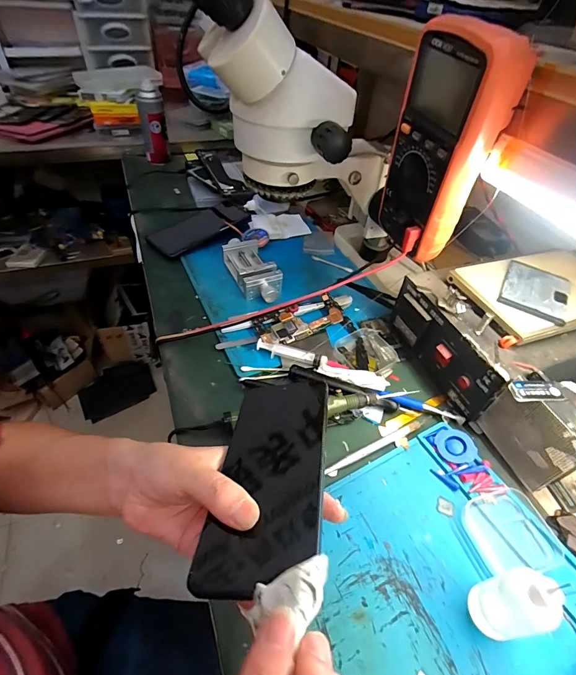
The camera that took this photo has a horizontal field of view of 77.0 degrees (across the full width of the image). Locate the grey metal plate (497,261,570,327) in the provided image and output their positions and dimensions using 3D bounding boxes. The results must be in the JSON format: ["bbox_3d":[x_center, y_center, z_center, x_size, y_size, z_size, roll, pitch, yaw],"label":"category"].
[{"bbox_3d":[0.270,-0.053,0.394,0.064,0.007,0.092,26,50,20],"label":"grey metal plate"}]

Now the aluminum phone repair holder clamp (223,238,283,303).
[{"bbox_3d":[-0.052,-0.101,0.534,0.057,0.030,0.143,-18,50,-20],"label":"aluminum phone repair holder clamp"}]

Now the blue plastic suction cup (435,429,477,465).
[{"bbox_3d":[0.168,0.109,0.363,0.034,0.010,0.038,-23,52,-24],"label":"blue plastic suction cup"}]

